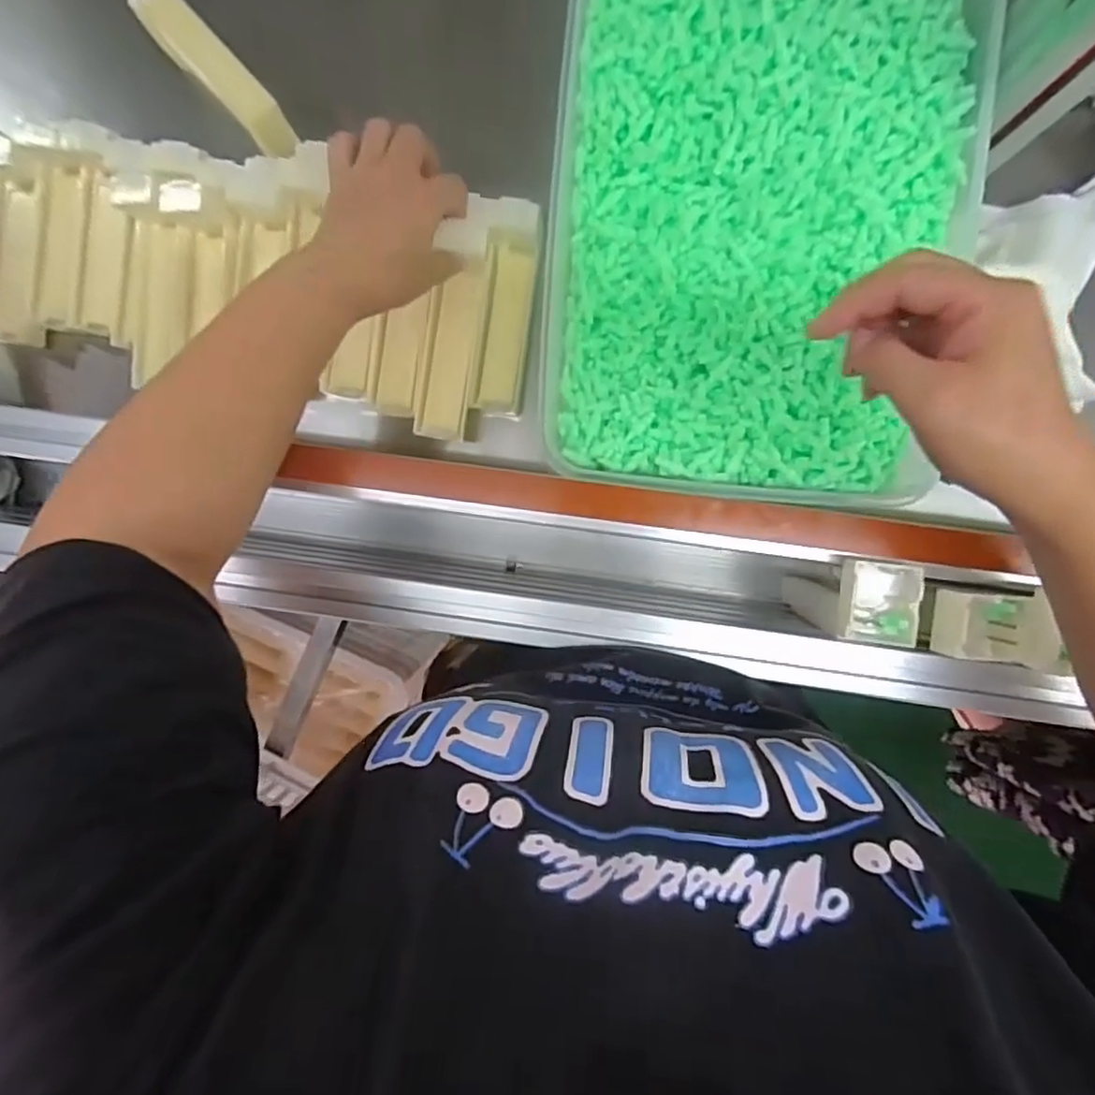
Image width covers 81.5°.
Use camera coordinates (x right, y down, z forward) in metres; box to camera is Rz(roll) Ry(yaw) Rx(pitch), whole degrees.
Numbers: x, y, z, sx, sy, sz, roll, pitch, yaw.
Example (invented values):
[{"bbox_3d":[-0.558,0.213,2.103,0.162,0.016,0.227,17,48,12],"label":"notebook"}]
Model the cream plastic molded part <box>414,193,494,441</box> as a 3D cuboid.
[{"bbox_3d":[-0.064,-0.160,0.453,0.036,0.028,0.162,13,101,1],"label":"cream plastic molded part"}]

